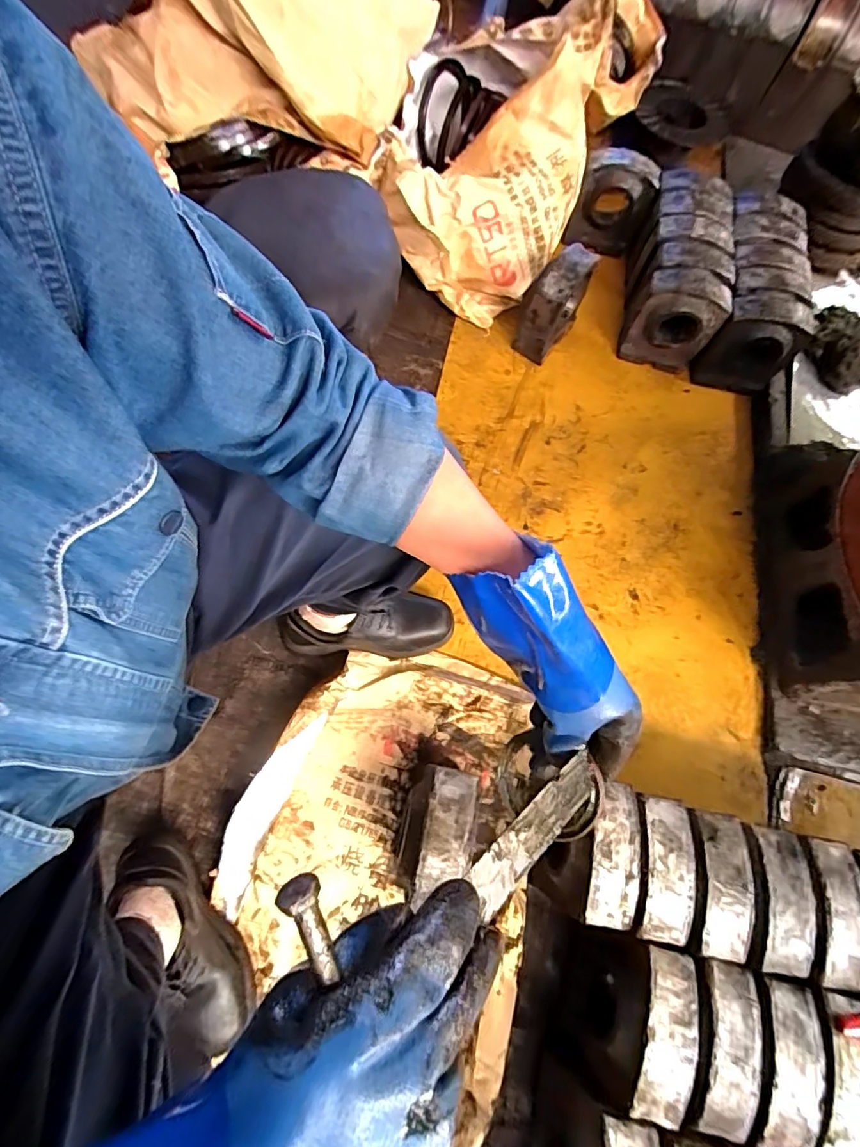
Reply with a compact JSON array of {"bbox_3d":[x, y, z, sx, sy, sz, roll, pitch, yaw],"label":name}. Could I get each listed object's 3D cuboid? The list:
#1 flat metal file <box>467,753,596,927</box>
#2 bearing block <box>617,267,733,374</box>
[{"bbox_3d":[0.075,0.171,0.345,0.136,0.004,0.033,-21,96,-42],"label":"flat metal file"},{"bbox_3d":[0.497,-0.522,1.048,0.161,0.174,0.088,23,69,1],"label":"bearing block"}]

